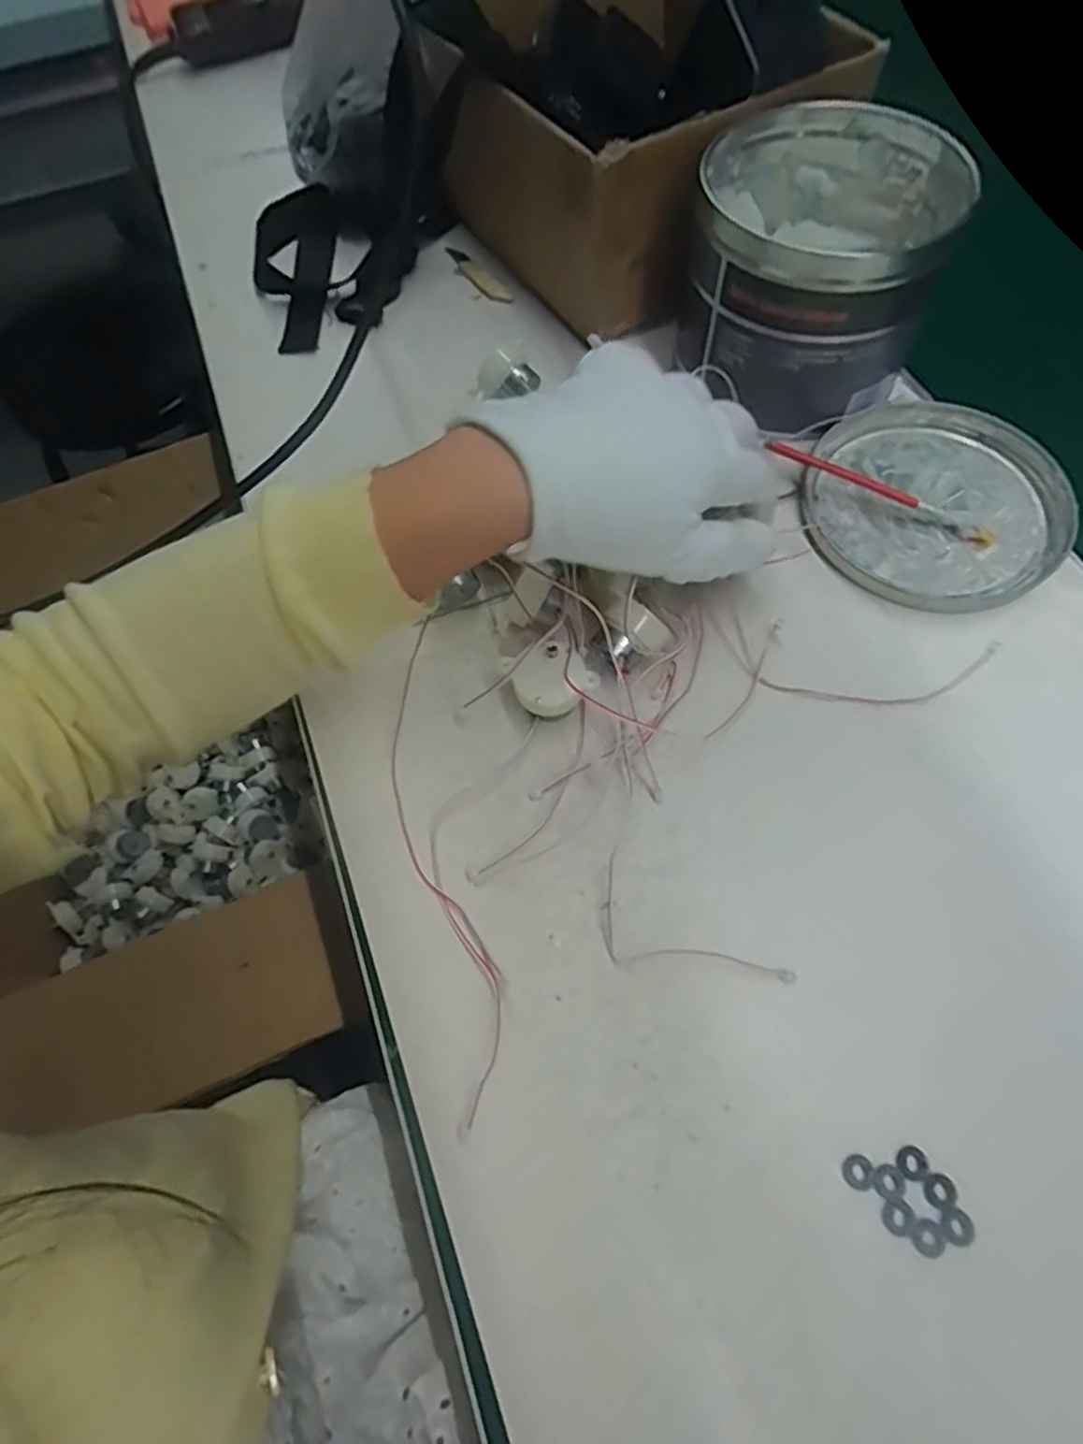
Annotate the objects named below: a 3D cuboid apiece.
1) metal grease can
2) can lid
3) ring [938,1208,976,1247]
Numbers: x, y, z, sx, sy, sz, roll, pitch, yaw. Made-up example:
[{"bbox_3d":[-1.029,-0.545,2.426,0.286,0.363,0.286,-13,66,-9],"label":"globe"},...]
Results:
[{"bbox_3d":[0.144,-0.244,0.388,0.119,0.103,0.127,-1,63,1],"label":"metal grease can"},{"bbox_3d":[0.208,-0.119,0.378,0.128,0.015,0.134,-1,63,1],"label":"can lid"},{"bbox_3d":[0.140,0.170,0.237,0.011,0.004,0.011,-1,63,1],"label":"ring"}]

